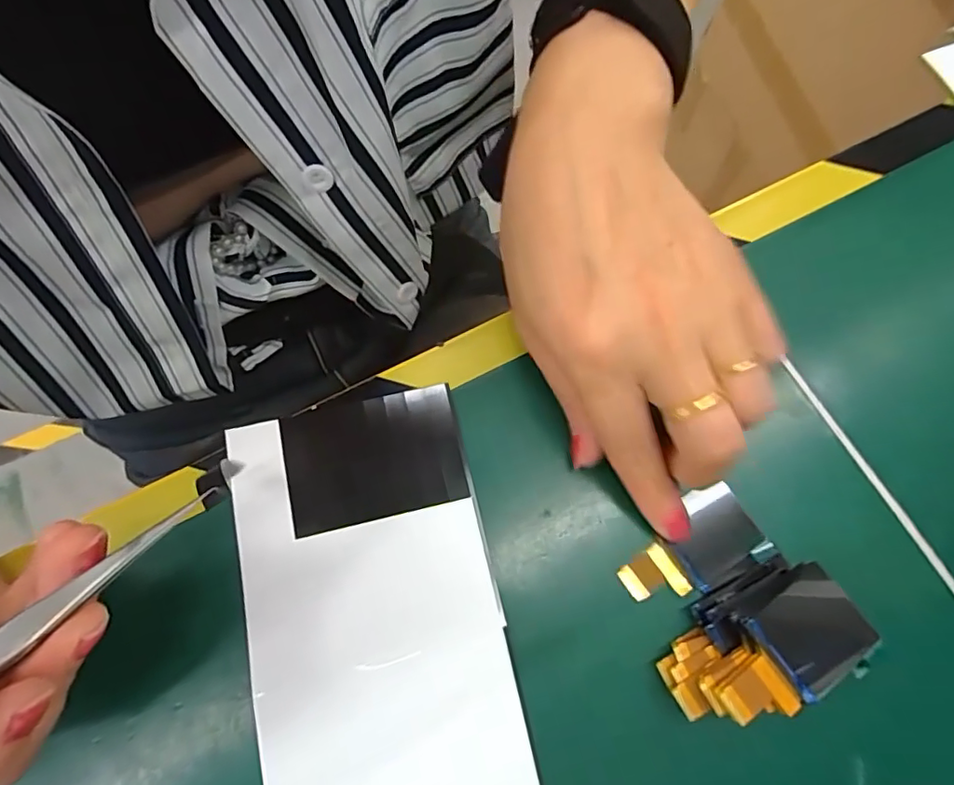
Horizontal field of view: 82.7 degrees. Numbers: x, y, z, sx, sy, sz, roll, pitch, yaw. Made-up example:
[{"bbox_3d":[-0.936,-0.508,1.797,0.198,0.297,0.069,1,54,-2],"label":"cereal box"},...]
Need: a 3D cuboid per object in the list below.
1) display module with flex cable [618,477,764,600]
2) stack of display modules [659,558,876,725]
[{"bbox_3d":[0.075,0.056,0.193,0.050,0.004,0.027,-35,76,-5],"label":"display module with flex cable"},{"bbox_3d":[0.089,0.080,0.173,0.058,0.030,0.033,-24,74,-10],"label":"stack of display modules"}]

